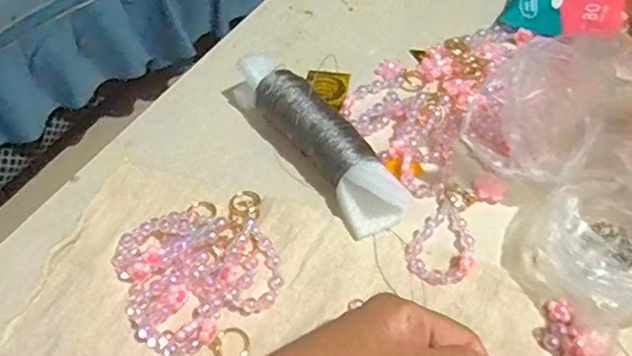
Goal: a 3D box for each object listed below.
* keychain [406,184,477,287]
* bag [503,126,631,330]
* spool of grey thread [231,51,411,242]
[{"bbox_3d":[0.095,0.038,0.392,0.044,0.009,0.082,24,60,19],"label":"keychain"},{"bbox_3d":[0.187,0.031,0.350,0.106,0.072,0.102,33,64,24],"label":"bag"},{"bbox_3d":[-0.003,-0.035,0.432,0.046,0.039,0.187,-32,59,-17],"label":"spool of grey thread"}]

